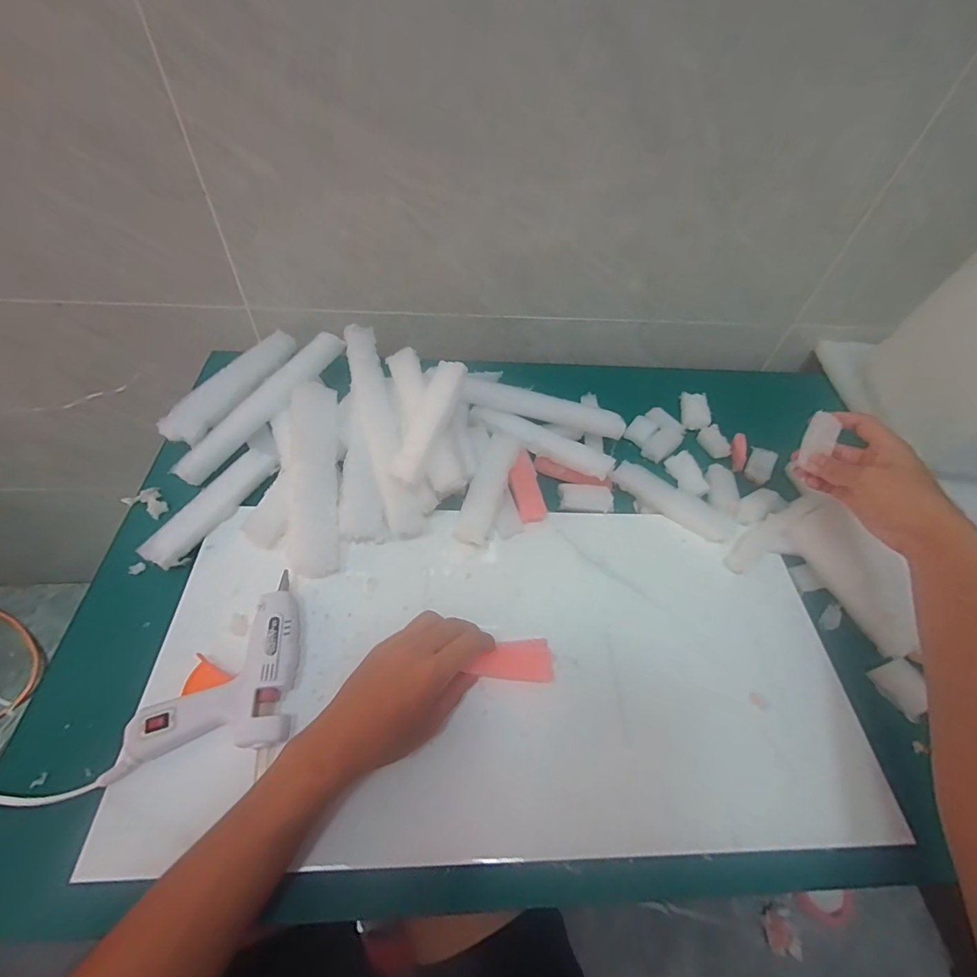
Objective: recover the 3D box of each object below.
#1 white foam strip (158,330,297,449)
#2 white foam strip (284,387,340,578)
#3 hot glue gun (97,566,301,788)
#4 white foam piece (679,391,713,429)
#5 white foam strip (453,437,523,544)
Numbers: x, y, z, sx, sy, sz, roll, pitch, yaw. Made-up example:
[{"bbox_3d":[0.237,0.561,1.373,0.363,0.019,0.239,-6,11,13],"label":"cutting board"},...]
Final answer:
[{"bbox_3d":[-0.306,-0.131,0.572,0.046,0.037,0.208,19,54,9],"label":"white foam strip"},{"bbox_3d":[-0.175,-0.015,0.461,0.047,0.022,0.198,-4,72,-8],"label":"white foam strip"},{"bbox_3d":[-0.194,0.161,0.367,0.095,0.030,0.166,26,56,14],"label":"hot glue gun"},{"bbox_3d":[0.280,-0.106,0.628,0.032,0.020,0.059,11,54,3],"label":"white foam piece"},{"bbox_3d":[0.000,0.000,0.492,0.036,0.019,0.124,18,68,8],"label":"white foam strip"}]

